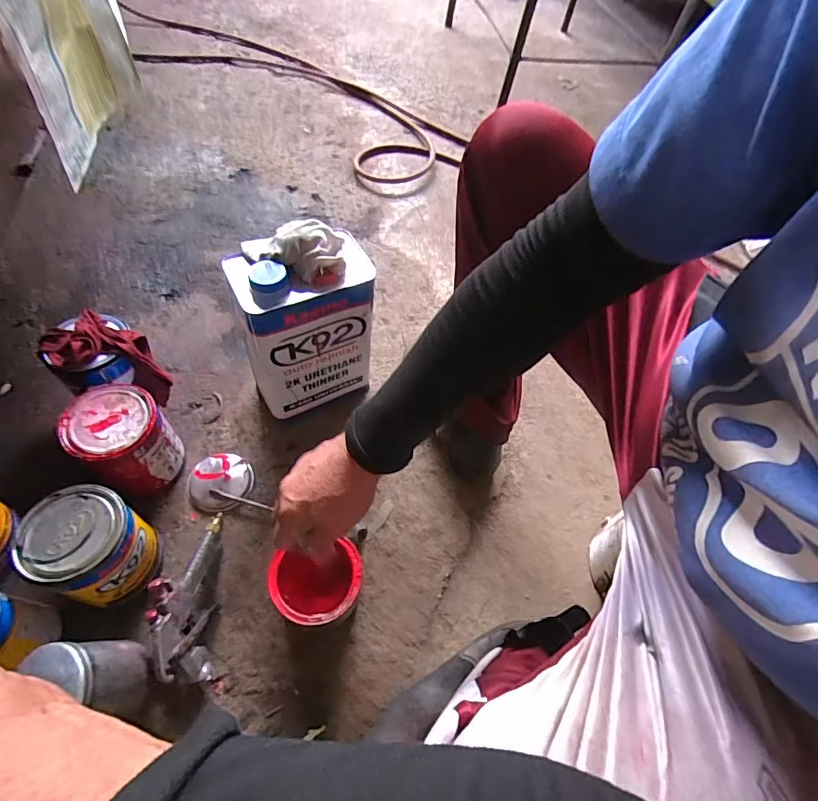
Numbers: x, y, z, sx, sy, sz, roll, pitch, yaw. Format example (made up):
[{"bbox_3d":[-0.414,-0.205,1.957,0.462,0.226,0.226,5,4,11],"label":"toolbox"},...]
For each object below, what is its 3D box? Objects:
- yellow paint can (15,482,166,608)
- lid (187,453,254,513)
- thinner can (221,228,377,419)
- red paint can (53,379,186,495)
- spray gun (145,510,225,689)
[{"bbox_3d":[-0.354,0.172,0.538,0.101,0.133,0.100,2,57,-4],"label":"yellow paint can"},{"bbox_3d":[-0.268,0.113,0.658,0.087,0.015,0.085,2,57,-4],"label":"lid"},{"bbox_3d":[-0.143,-0.099,0.641,0.167,0.234,0.091,-23,62,-18],"label":"thinner can"},{"bbox_3d":[-0.366,0.058,0.612,0.107,0.133,0.100,2,57,-4],"label":"red paint can"},{"bbox_3d":[-0.258,0.223,0.540,0.055,0.099,0.203,-8,59,-10],"label":"spray gun"}]

